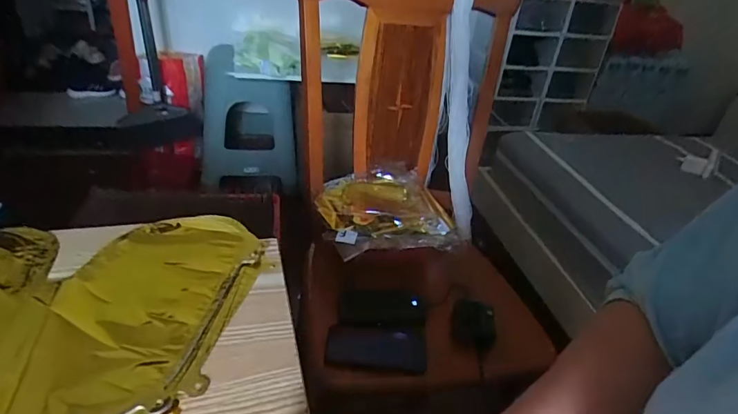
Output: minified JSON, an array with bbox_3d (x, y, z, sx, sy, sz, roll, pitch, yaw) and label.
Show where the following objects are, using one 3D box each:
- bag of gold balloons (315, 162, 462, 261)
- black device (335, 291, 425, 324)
[{"bbox_3d":[0.035,-0.005,0.935,0.266,0.059,0.227,-5,36,-18],"label":"bag of gold balloons"},{"bbox_3d":[0.024,0.178,0.835,0.158,0.023,0.071,3,34,-8],"label":"black device"}]

